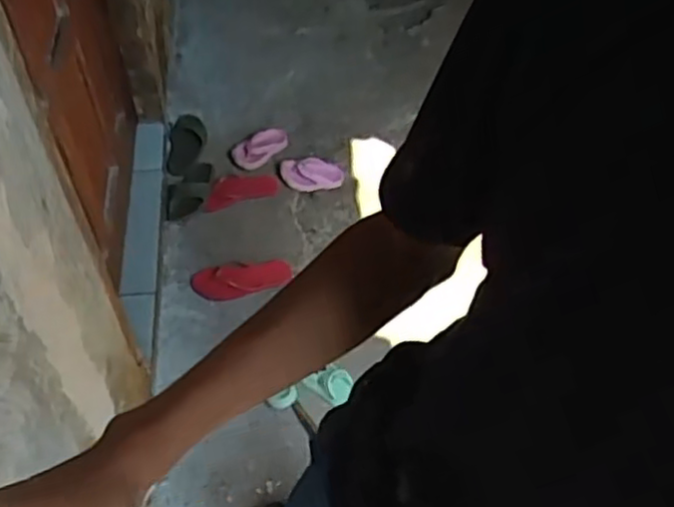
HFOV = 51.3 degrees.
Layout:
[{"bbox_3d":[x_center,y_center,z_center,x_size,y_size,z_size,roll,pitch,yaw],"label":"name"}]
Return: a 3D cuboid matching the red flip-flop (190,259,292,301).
[{"bbox_3d":[-0.237,0.064,1.777,0.256,0.053,0.082,-12,56,-11],"label":"red flip-flop"}]

